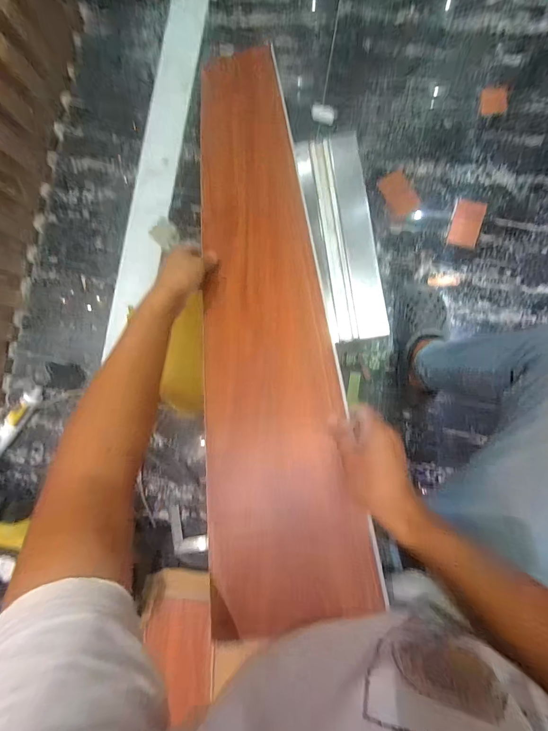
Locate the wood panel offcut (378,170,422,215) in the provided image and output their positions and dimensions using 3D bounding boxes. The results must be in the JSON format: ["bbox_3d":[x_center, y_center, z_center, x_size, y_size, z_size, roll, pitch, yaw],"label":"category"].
[{"bbox_3d":[0.340,-0.466,0.876,0.079,0.012,0.123,-26,84,4],"label":"wood panel offcut"}]

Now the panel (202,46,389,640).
[{"bbox_3d":[-0.023,-0.206,0.534,0.187,0.012,1.010,-9,66,6],"label":"panel"}]

